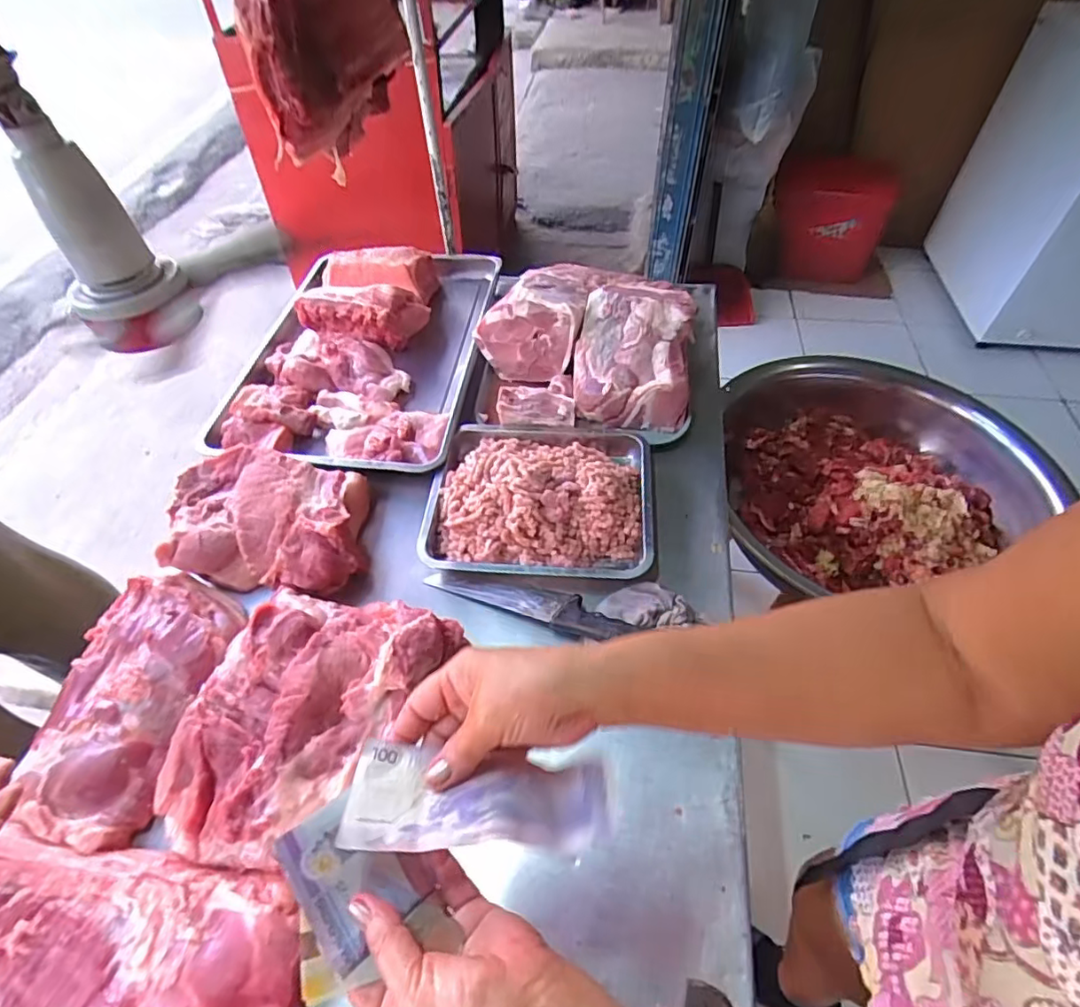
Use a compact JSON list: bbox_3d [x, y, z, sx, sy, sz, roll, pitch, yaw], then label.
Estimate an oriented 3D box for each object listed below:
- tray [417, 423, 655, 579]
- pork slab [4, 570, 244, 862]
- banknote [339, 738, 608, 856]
[{"bbox_3d":[0.000,-0.021,0.803,0.303,0.065,0.254,4,50,4],"label":"tray"},{"bbox_3d":[-0.457,0.210,0.645,0.157,0.038,0.285,5,50,5],"label":"pork slab"},{"bbox_3d":[-0.035,0.172,0.341,0.148,0.012,0.061,4,25,-3],"label":"banknote"}]

